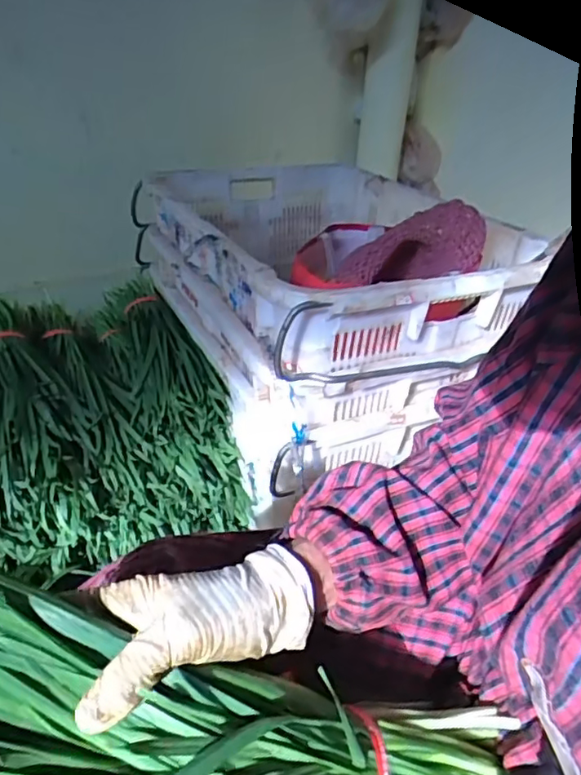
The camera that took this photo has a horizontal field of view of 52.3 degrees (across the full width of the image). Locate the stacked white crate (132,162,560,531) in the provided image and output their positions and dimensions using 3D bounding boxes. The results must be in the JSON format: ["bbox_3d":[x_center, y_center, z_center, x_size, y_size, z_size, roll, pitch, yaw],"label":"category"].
[{"bbox_3d":[0.057,-0.158,1.057,0.503,0.350,0.696,-12,36,-24],"label":"stacked white crate"}]

